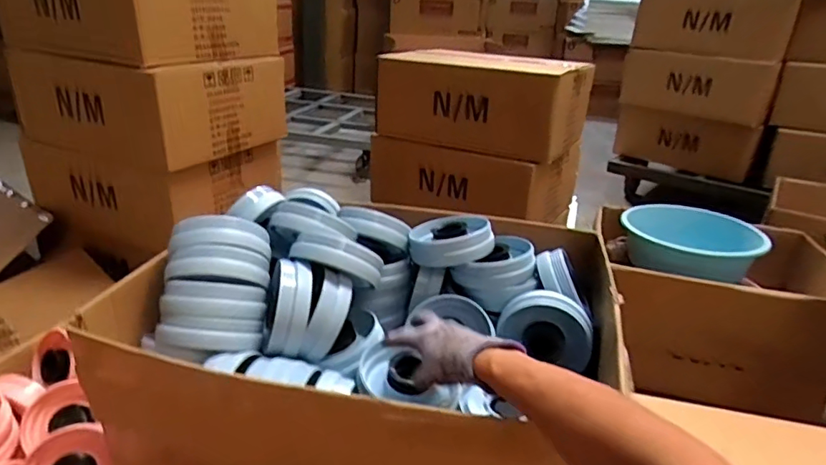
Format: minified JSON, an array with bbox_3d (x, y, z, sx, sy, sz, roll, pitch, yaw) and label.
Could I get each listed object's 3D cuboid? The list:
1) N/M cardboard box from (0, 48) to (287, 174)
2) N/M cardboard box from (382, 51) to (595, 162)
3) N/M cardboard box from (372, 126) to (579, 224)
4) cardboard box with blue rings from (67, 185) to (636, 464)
[{"bbox_3d":[-0.763,-0.406,1.577,0.562,0.245,0.495,14,27,22],"label":"N/M cardboard box"},{"bbox_3d":[0.242,-0.460,1.794,0.621,0.251,0.417,16,28,25],"label":"N/M cardboard box"},{"bbox_3d":[0.233,-0.232,1.881,0.592,0.238,0.466,19,29,30],"label":"N/M cardboard box"},{"bbox_3d":[-0.045,0.144,0.753,0.605,0.262,0.473,9,25,12],"label":"cardboard box with blue rings"}]

